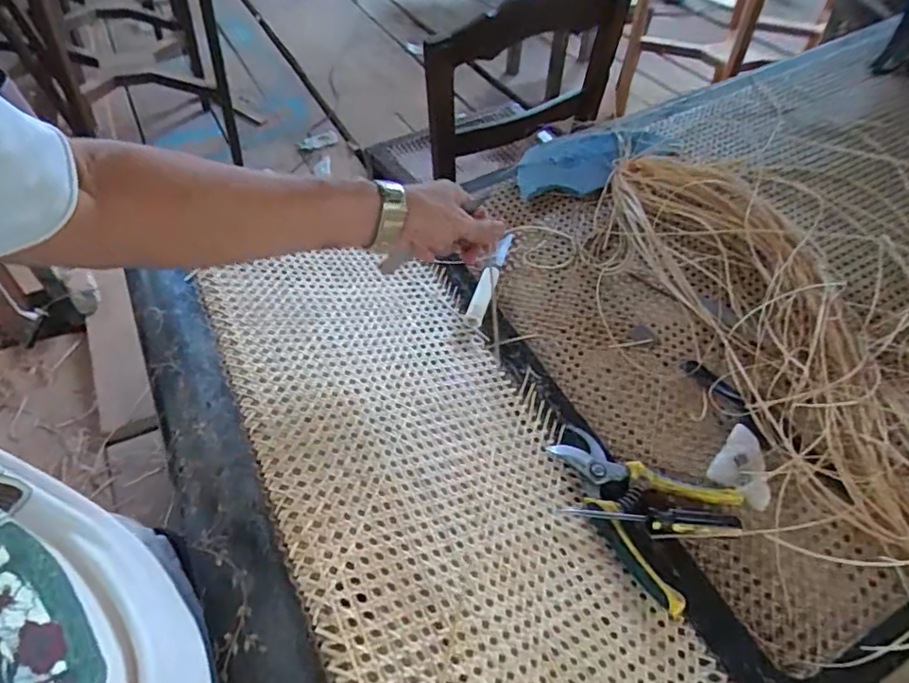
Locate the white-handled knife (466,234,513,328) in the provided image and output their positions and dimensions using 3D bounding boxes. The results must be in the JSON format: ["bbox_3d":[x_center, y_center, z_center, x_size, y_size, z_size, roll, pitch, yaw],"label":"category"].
[{"bbox_3d":[0.048,-0.086,0.744,0.022,0.022,0.170,14,48,10],"label":"white-handled knife"}]

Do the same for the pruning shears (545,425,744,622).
[{"bbox_3d":[0.169,0.151,0.553,0.172,0.022,0.129,34,57,24],"label":"pruning shears"}]

